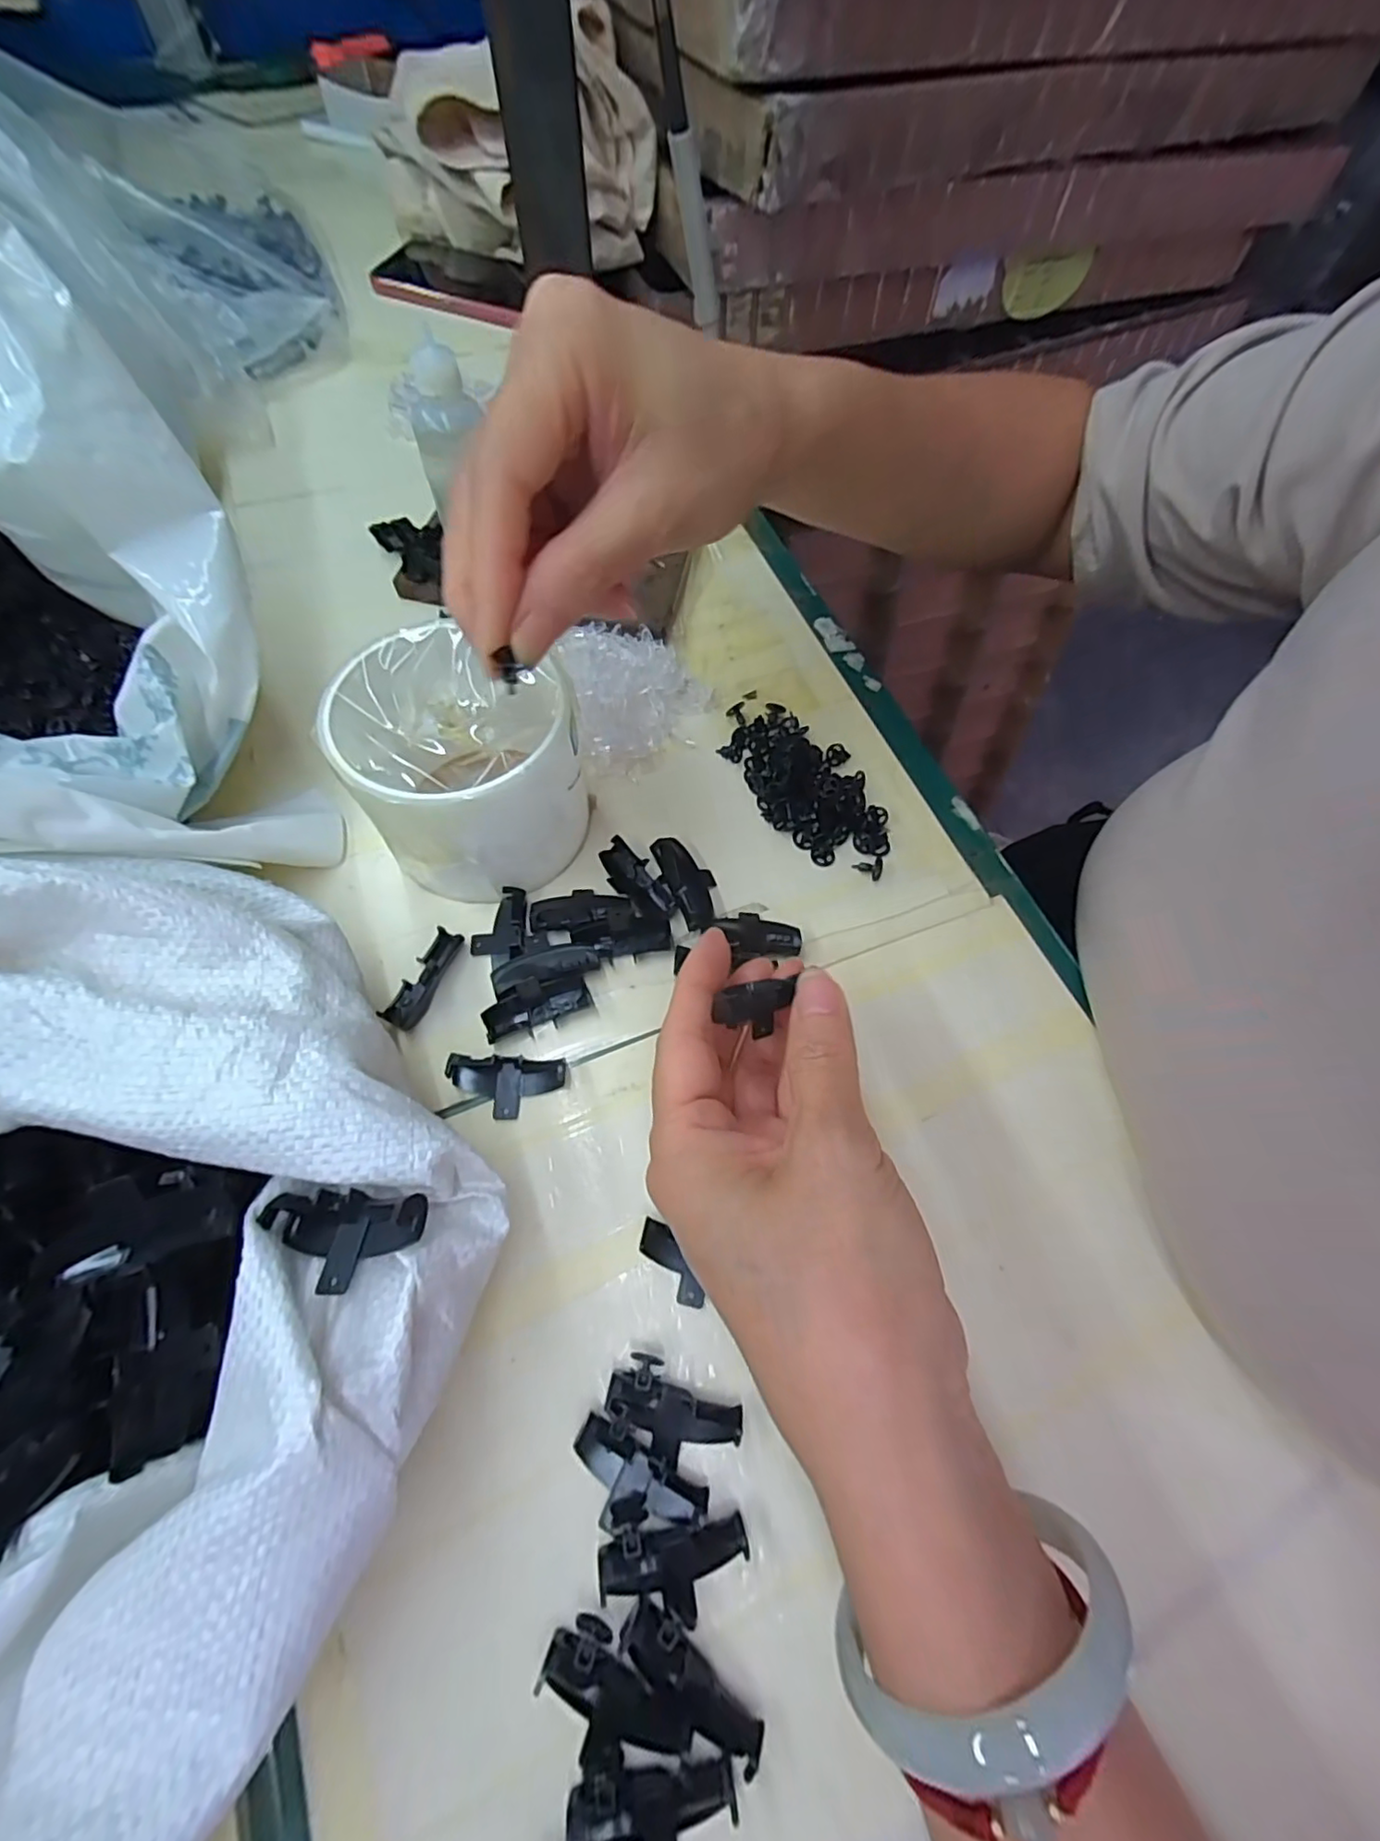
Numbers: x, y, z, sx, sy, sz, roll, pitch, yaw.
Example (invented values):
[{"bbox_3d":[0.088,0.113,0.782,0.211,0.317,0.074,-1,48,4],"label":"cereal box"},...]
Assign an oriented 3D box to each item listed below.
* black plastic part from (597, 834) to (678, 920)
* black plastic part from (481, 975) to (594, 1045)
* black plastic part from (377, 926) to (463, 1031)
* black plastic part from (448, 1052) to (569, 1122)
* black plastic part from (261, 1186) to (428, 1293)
[{"bbox_3d":[-0.023,-0.017,0.269,0.017,0.008,0.039,-37,72,-18],"label":"black plastic part"},{"bbox_3d":[-0.060,0.032,0.243,0.040,0.015,0.015,-20,67,-12],"label":"black plastic part"},{"bbox_3d":[-0.104,0.023,0.248,0.015,0.009,0.042,22,65,7],"label":"black plastic part"},{"bbox_3d":[-0.067,0.061,0.231,0.040,0.012,0.021,0,64,-3],"label":"black plastic part"},{"bbox_3d":[-0.088,0.082,0.162,0.042,0.015,0.022,-4,63,16],"label":"black plastic part"}]

